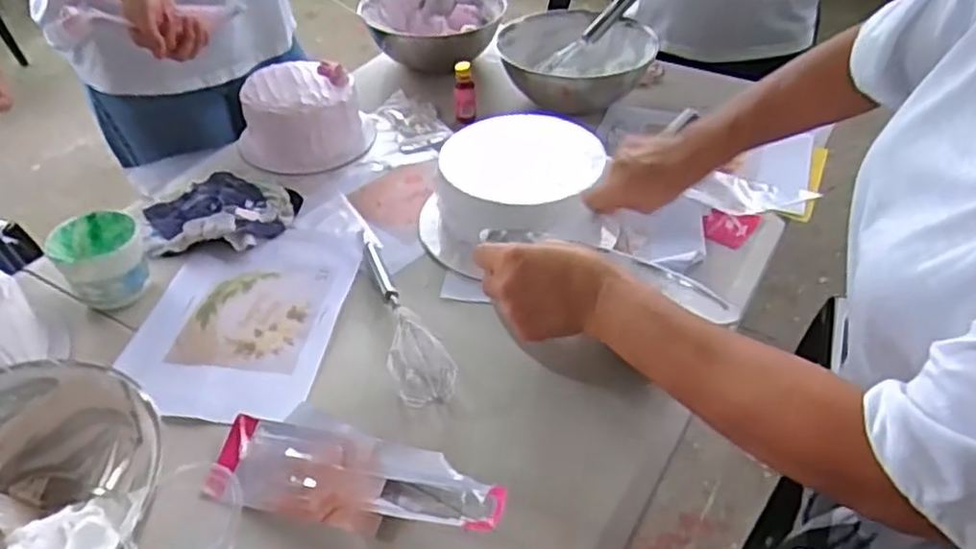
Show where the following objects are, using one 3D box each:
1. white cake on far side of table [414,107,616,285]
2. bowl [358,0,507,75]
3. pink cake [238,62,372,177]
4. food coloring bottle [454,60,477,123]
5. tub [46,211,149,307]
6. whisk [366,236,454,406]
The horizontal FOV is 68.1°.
[{"bbox_3d":[0.037,-0.102,0.894,0.228,0.089,0.241,-14,43,-14],"label":"white cake on far side of table"},{"bbox_3d":[-0.101,-0.436,1.282,0.253,0.090,0.232,-1,42,1],"label":"bowl"},{"bbox_3d":[-0.270,-0.237,1.055,0.193,0.093,0.163,-12,43,-12],"label":"pink cake"},{"bbox_3d":[-0.033,-0.275,1.097,0.031,0.088,0.035,-2,42,-1],"label":"food coloring bottle"},{"bbox_3d":[-0.429,-0.009,0.808,0.089,0.079,0.101,-22,46,-22],"label":"tub"},{"bbox_3d":[-0.098,0.027,0.773,0.055,0.056,0.289,-13,43,-13],"label":"whisk"}]

